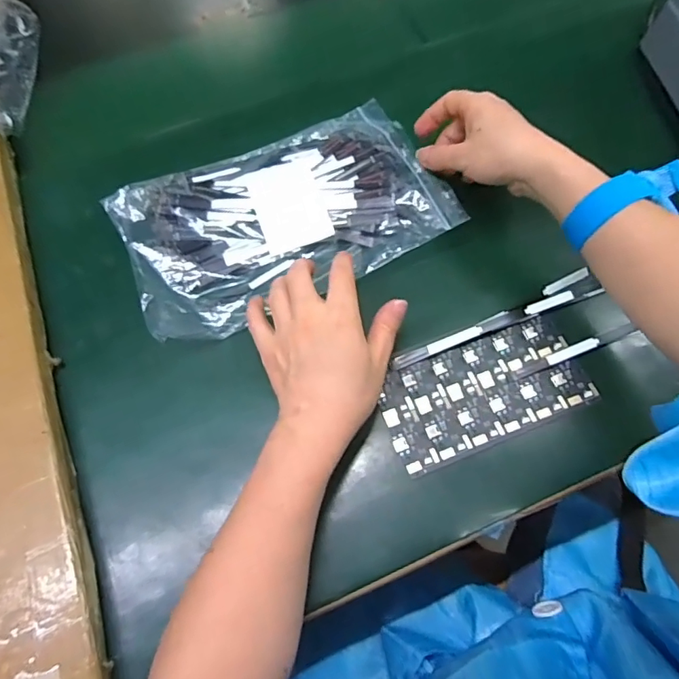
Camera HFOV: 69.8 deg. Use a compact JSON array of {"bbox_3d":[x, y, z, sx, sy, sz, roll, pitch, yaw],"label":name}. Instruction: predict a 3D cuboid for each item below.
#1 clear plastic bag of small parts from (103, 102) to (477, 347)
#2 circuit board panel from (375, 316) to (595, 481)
[{"bbox_3d":[-0.044,-0.096,0.359,0.222,0.032,0.146,-23,71,-9],"label":"clear plastic bag of small parts"},{"bbox_3d":[0.092,0.032,0.312,0.130,0.006,0.065,-21,67,-8],"label":"circuit board panel"}]

